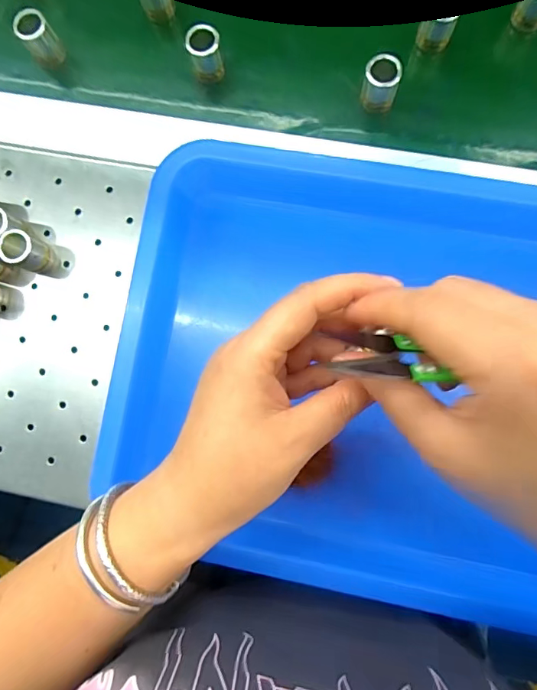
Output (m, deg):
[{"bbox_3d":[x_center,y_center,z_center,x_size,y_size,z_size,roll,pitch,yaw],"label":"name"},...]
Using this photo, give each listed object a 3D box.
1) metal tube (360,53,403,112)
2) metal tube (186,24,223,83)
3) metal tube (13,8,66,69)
[{"bbox_3d":[0.077,-0.178,0.307,0.022,0.035,0.020,15,86,5],"label":"metal tube"},{"bbox_3d":[-0.044,-0.206,0.318,0.022,0.034,0.020,0,85,4],"label":"metal tube"},{"bbox_3d":[-0.166,-0.223,0.327,0.022,0.036,0.020,0,85,4],"label":"metal tube"}]

